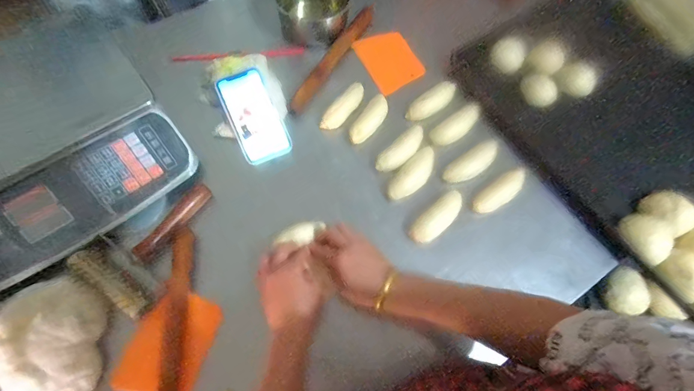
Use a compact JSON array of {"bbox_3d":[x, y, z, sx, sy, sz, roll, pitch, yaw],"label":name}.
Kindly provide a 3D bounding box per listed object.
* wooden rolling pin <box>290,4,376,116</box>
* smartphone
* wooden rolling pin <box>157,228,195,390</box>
[{"bbox_3d":[-0.025,-0.246,0.643,0.027,0.028,0.273,28,68,9],"label":"wooden rolling pin"},{"bbox_3d":[-0.150,-0.128,0.583,0.077,0.007,0.152,-25,86,-10],"label":"smartphone"},{"bbox_3d":[-0.217,0.163,0.454,0.026,0.024,0.243,-2,67,-4],"label":"wooden rolling pin"}]

